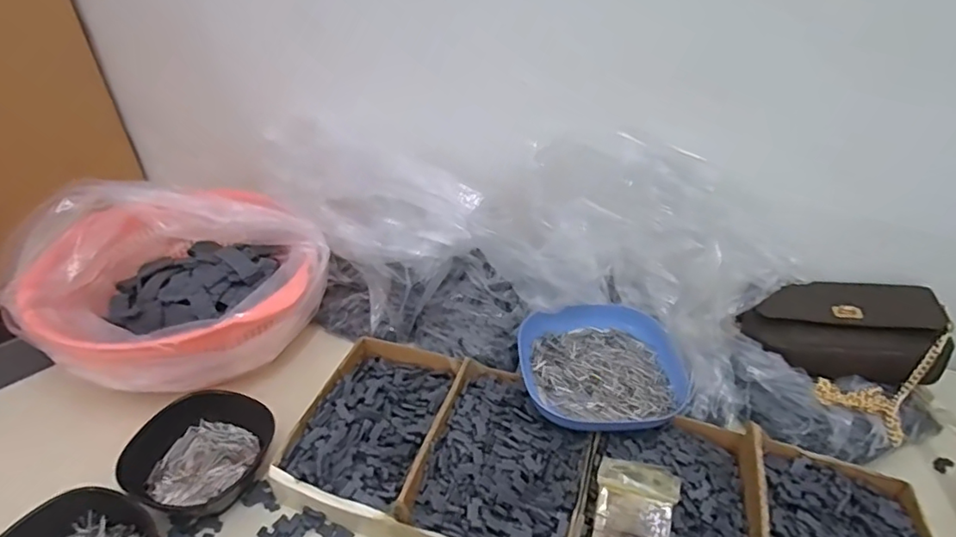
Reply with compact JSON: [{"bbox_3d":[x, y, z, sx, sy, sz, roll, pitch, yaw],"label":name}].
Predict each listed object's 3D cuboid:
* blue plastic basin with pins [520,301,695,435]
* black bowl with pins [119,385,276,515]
[{"bbox_3d":[0.114,0.089,0.516,0.144,0.032,0.133,1,36,-1],"label":"blue plastic basin with pins"},{"bbox_3d":[-0.225,0.158,0.472,0.107,0.046,0.111,1,36,-1],"label":"black bowl with pins"}]

